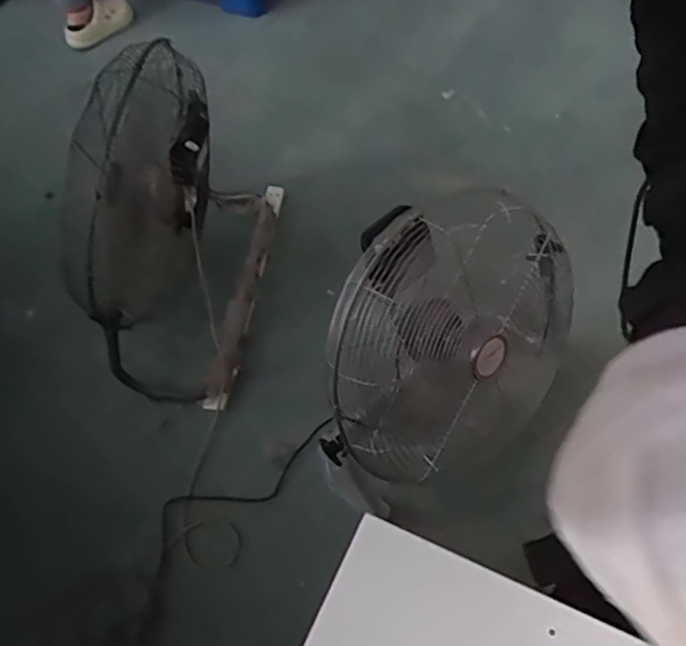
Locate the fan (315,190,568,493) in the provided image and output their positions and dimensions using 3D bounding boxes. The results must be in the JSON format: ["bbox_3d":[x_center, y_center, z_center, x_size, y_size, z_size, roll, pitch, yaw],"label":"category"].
[{"bbox_3d":[0.197,0.036,1.093,0.465,0.428,0.266,-30,58,-14],"label":"fan"}]

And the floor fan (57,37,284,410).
[{"bbox_3d":[-0.350,-0.252,1.299,0.273,0.568,0.625,2,56,7],"label":"floor fan"}]

